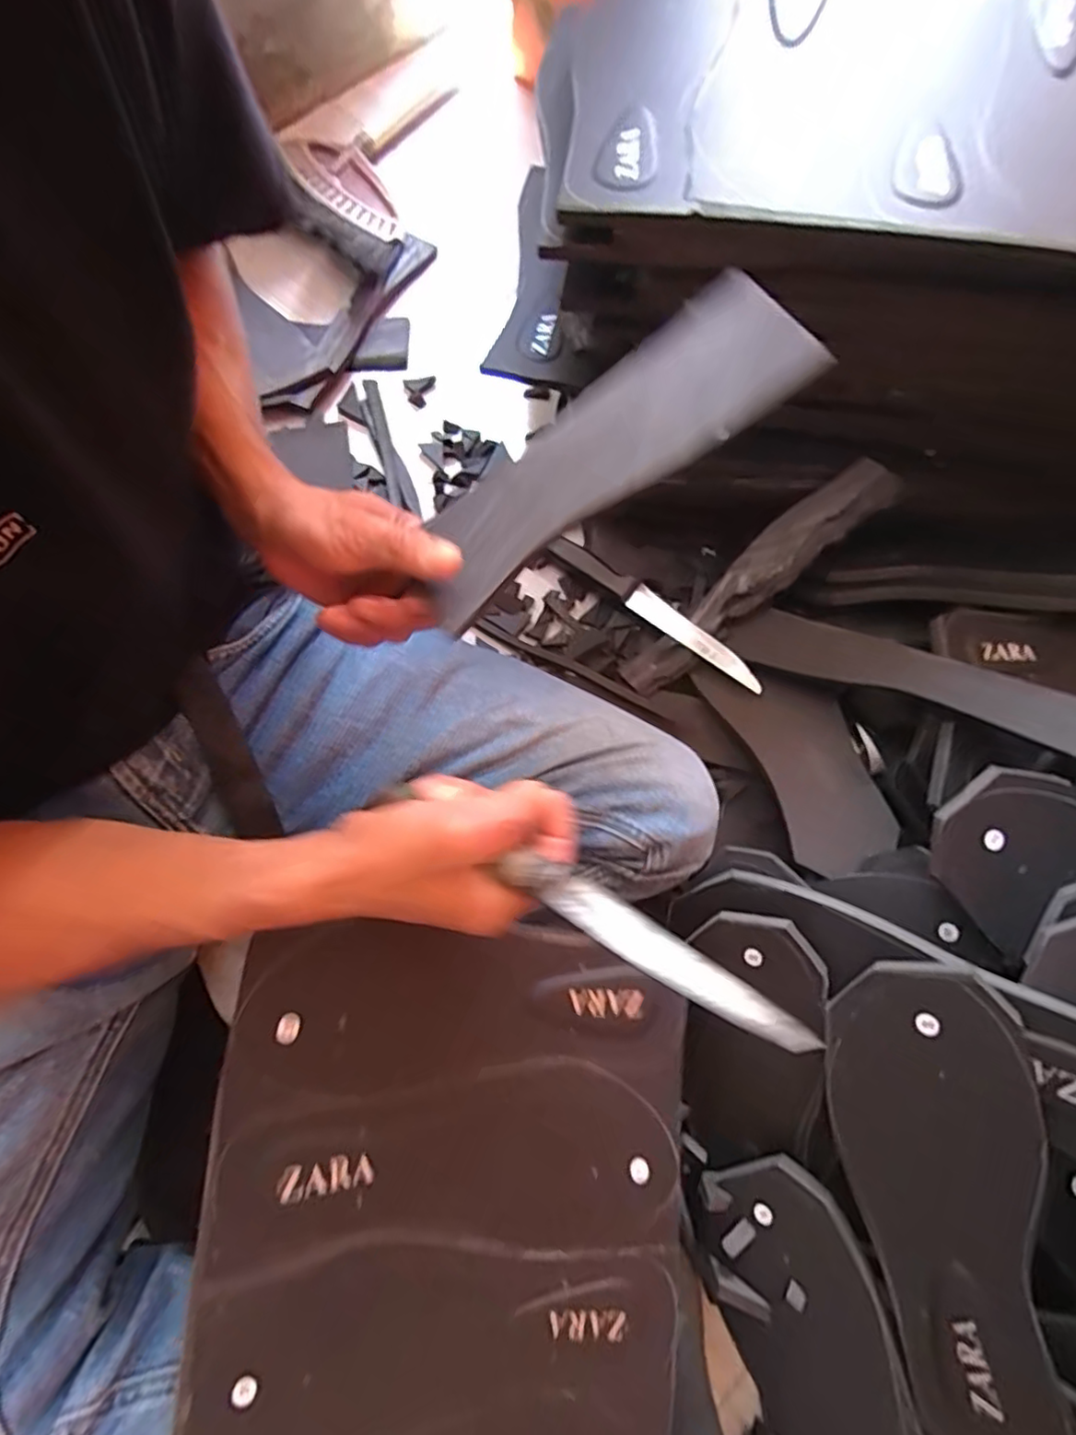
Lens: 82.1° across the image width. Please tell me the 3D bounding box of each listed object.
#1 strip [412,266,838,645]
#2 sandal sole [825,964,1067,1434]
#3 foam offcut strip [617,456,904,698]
[{"bbox_3d":[0.038,-0.142,0.329,0.244,0.027,0.078,-40,79,-6],"label":"strip"},{"bbox_3d":[0.218,0.269,0.340,0.099,0.010,0.257,-4,88,39],"label":"sandal sole"},{"bbox_3d":[0.179,-0.115,0.525,0.260,0.022,0.046,-42,79,11],"label":"foam offcut strip"}]

